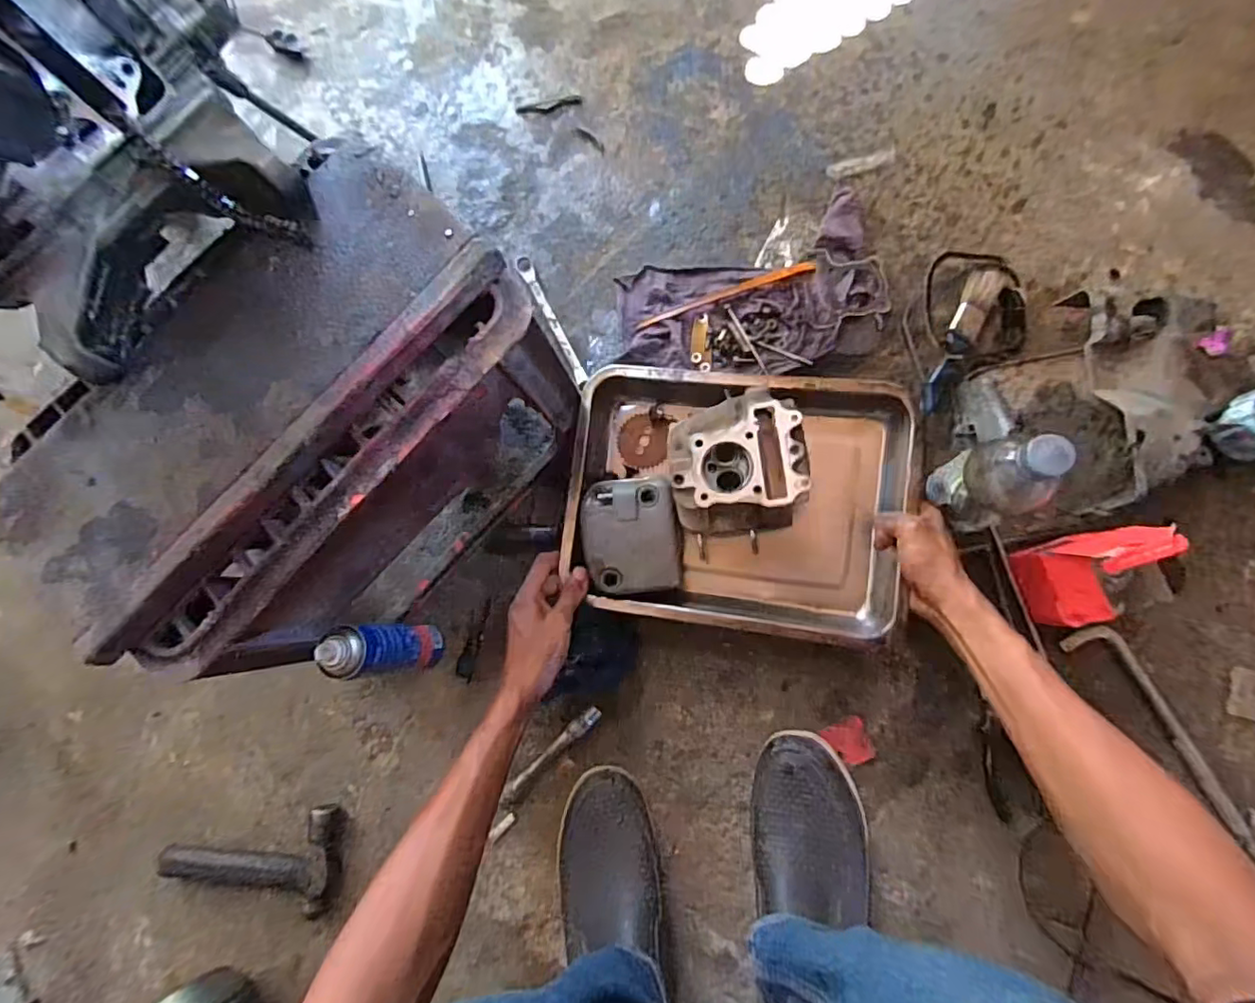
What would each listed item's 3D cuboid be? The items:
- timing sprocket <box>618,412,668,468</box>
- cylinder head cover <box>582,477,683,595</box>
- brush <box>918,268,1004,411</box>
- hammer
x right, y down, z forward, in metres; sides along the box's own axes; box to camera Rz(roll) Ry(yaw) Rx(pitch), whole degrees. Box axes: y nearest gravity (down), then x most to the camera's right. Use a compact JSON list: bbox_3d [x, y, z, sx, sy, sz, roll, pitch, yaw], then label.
[{"bbox_3d":[0.018,-0.070,0.654,0.057,0.006,0.060,1,83,5],"label":"timing sprocket"},{"bbox_3d":[0.003,0.035,0.580,0.096,0.037,0.122,-9,85,0],"label":"cylinder head cover"},{"bbox_3d":[0.385,-0.186,0.655,0.035,0.017,0.176,24,86,7],"label":"brush"},{"bbox_3d":[-0.421,0.399,0.633,0.205,0.044,0.108,-2,81,6],"label":"hammer"}]

